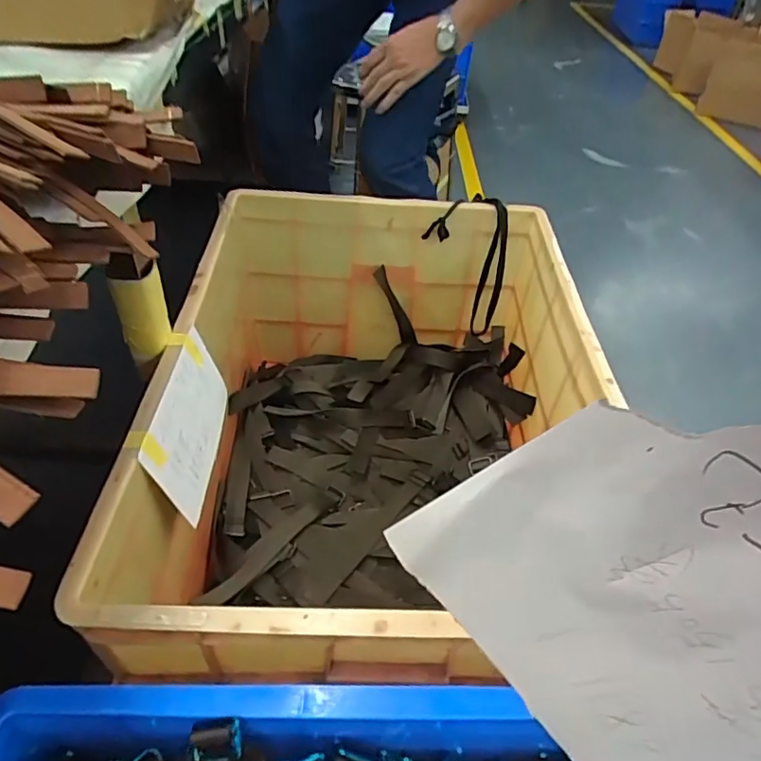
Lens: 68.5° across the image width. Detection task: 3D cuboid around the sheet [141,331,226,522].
[{"bbox_3d":[-0.250,0.056,0.747,0.011,0.139,0.228,-10,45,12],"label":"sheet"}]

